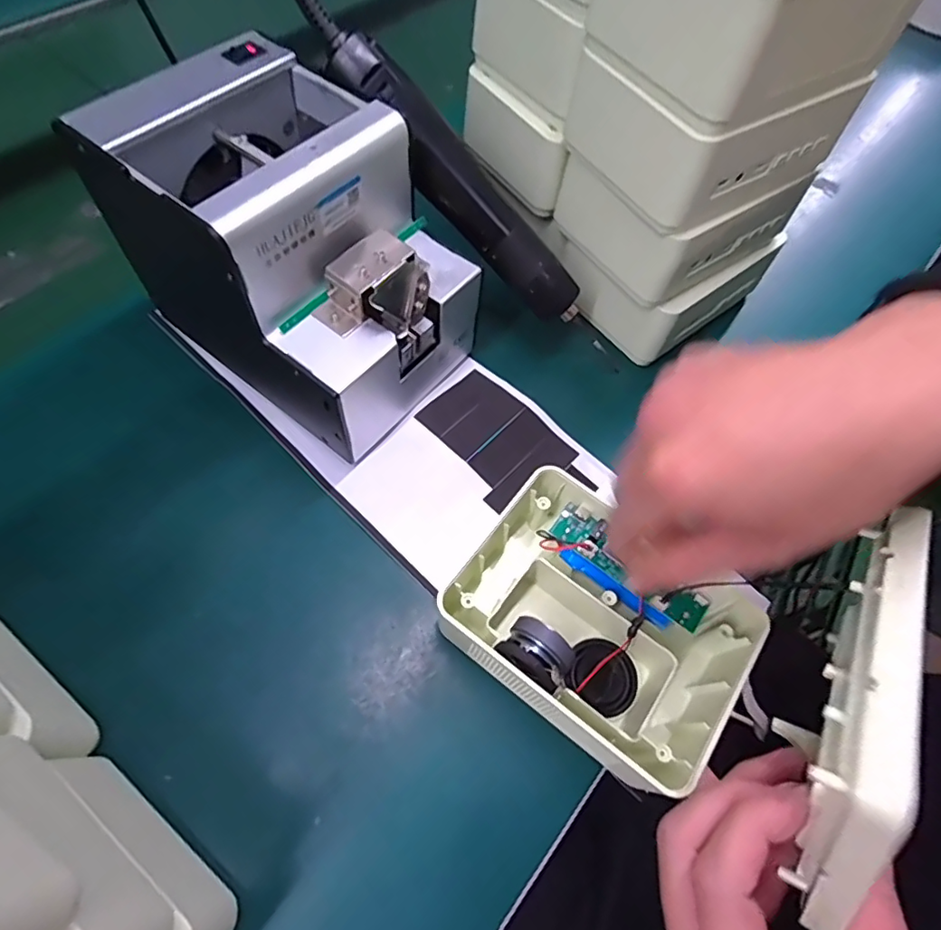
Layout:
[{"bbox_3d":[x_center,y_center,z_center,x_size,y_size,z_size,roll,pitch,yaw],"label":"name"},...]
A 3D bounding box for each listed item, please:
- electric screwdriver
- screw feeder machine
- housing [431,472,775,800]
[{"bbox_3d":[0.007,-0.159,0.351,0.230,0.027,0.031,43,60,-24],"label":"electric screwdriver"},{"bbox_3d":[-0.095,-0.124,0.335,0.165,0.149,0.128,36,65,15],"label":"screw feeder machine"},{"bbox_3d":[0.068,0.084,0.296,0.155,0.049,0.110,34,64,14],"label":"housing"}]

